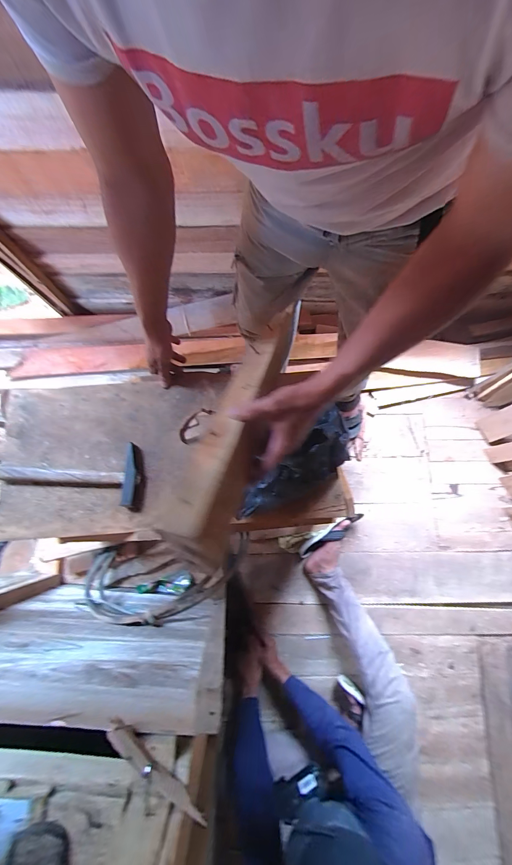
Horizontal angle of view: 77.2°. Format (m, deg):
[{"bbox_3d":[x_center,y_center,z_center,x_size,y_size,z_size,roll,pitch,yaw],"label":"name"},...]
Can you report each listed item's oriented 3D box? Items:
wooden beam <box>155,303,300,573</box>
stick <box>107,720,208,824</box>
[{"bbox_3d":[-0.013,-0.045,0.445,0.067,0.035,0.445,17,48,3],"label":"wooden beam"},{"bbox_3d":[-0.125,0.422,0.398,0.155,0.019,0.019,42,82,7],"label":"stick"}]

